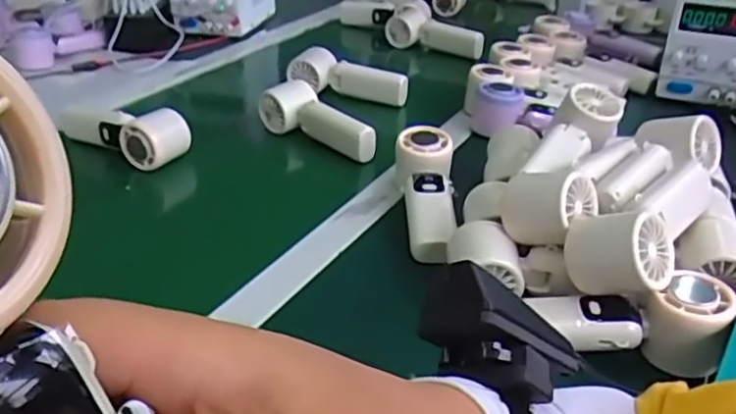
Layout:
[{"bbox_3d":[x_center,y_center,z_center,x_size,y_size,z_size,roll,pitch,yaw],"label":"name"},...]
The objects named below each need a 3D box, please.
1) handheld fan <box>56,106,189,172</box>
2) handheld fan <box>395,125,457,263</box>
[{"bbox_3d":[-0.284,-0.093,0.759,0.164,0.049,0.057,17,34,25],"label":"handheld fan"},{"bbox_3d":[0.057,-0.009,0.622,0.051,0.051,0.161,1,44,-1],"label":"handheld fan"}]

